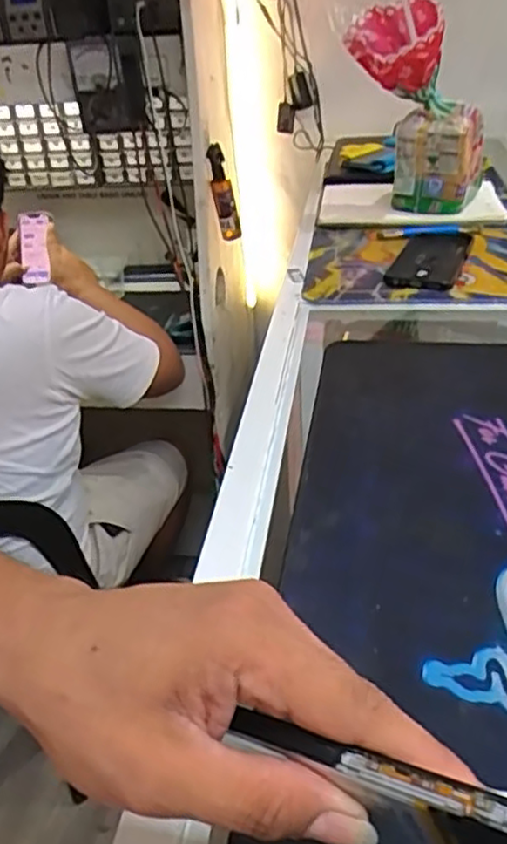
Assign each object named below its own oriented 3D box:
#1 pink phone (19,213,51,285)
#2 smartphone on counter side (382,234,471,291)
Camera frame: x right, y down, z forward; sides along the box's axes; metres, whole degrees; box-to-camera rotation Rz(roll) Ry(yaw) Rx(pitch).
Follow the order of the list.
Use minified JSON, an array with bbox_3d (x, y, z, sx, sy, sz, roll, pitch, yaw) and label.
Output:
[{"bbox_3d":[-0.444,-0.349,1.379,0.066,0.138,0.015,12,16,25],"label":"pink phone"},{"bbox_3d":[0.219,-0.200,0.842,0.078,0.013,0.196,10,35,21],"label":"smartphone on counter side"}]

